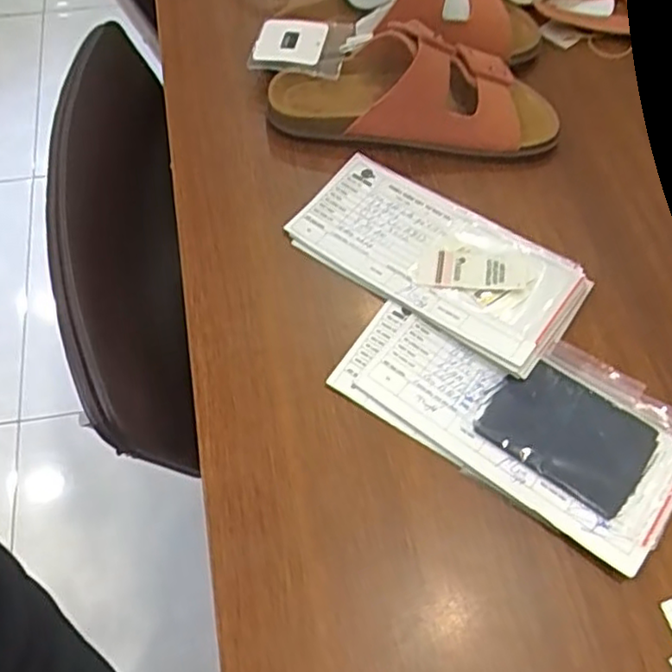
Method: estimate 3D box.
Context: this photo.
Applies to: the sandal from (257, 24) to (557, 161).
[{"bbox_3d":[0.069,-0.215,0.592,0.255,0.065,0.096,5,60,2],"label":"sandal"}]

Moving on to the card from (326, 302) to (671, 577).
[{"bbox_3d":[0.124,0.047,0.469,0.229,0.009,0.123,32,64,17],"label":"card"}]

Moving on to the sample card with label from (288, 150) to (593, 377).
[{"bbox_3d":[0.075,-0.064,0.524,0.221,0.015,0.108,34,65,17],"label":"sample card with label"}]

